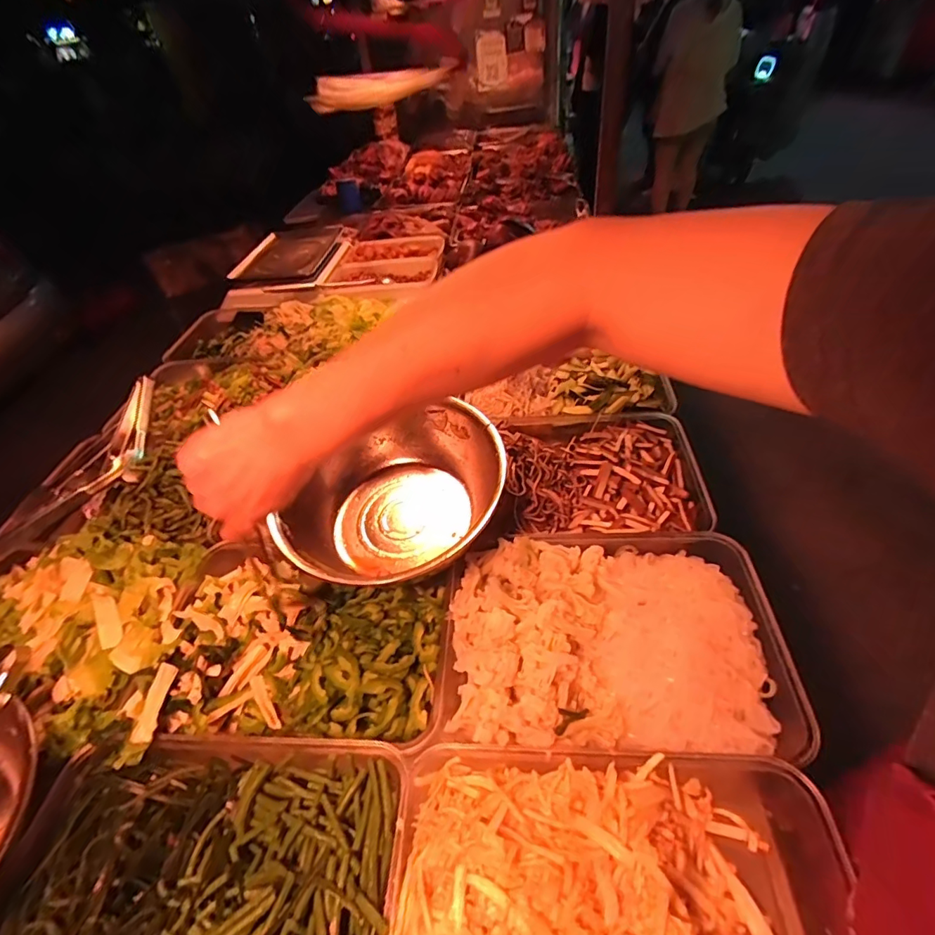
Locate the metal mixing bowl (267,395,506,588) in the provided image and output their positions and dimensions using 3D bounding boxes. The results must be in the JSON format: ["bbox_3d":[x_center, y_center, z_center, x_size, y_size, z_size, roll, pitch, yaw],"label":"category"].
[{"bbox_3d":[-0.086,0.046,0.627,0.225,0.117,0.262,17,49,19],"label":"metal mixing bowl"}]

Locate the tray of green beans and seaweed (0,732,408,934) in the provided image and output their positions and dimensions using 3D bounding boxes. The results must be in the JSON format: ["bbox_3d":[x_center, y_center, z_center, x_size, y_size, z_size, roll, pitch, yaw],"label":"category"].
[{"bbox_3d":[-0.236,0.369,0.419,0.348,0.052,0.259,-1,43,8],"label":"tray of green beans and seaweed"}]

